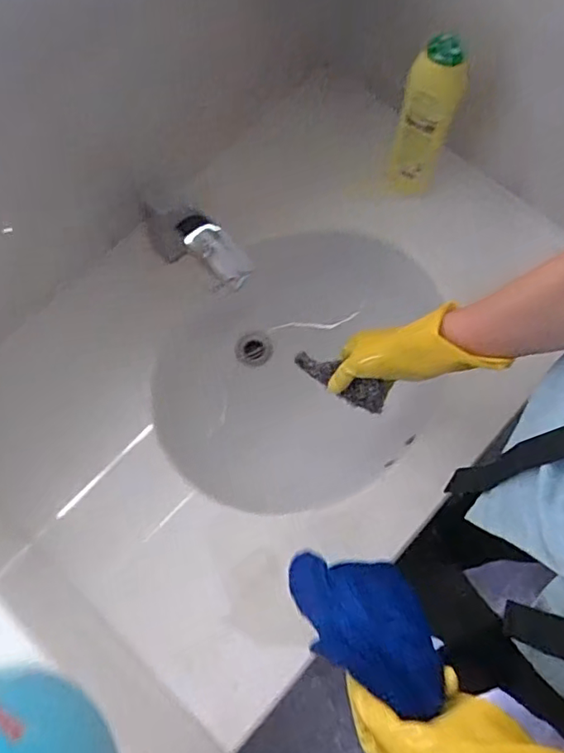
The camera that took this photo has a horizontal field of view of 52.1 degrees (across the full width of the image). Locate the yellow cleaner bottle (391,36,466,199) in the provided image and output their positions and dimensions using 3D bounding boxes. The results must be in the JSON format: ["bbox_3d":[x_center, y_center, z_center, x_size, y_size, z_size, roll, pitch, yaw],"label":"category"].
[{"bbox_3d":[0.186,-0.329,0.750,0.065,0.246,0.046,17,73,5],"label":"yellow cleaner bottle"}]

